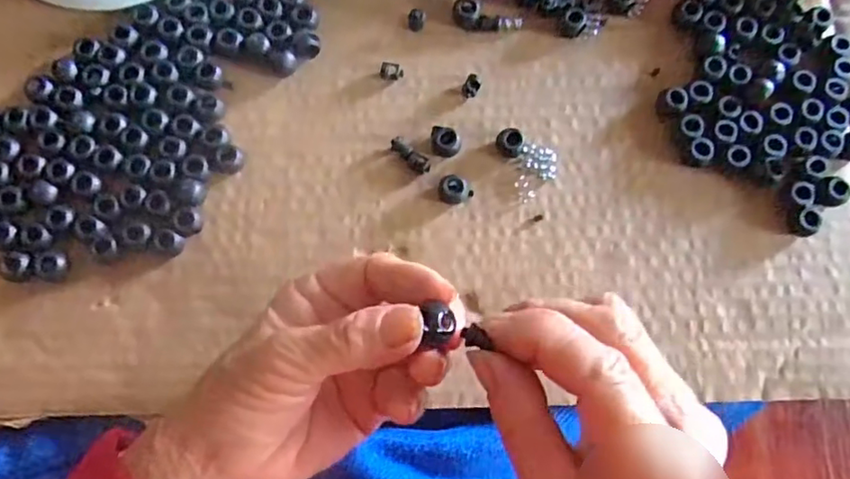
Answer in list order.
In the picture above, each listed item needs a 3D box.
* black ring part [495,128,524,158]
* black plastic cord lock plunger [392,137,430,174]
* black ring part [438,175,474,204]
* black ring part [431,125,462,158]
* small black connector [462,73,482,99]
[{"bbox_3d":[0.045,-0.051,0.314,0.014,0.011,0.014,0,86,0],"label":"black ring part"},{"bbox_3d":[-0.008,-0.045,0.315,0.025,0.006,0.009,41,87,2],"label":"black plastic cord lock plunger"},{"bbox_3d":[0.015,-0.026,0.309,0.016,0.010,0.016,0,86,0],"label":"black ring part"},{"bbox_3d":[0.011,-0.050,0.313,0.016,0.013,0.015,9,86,0],"label":"black ring part"},{"bbox_3d":[0.025,-0.082,0.322,0.009,0.005,0.012,30,87,2],"label":"small black connector"}]

